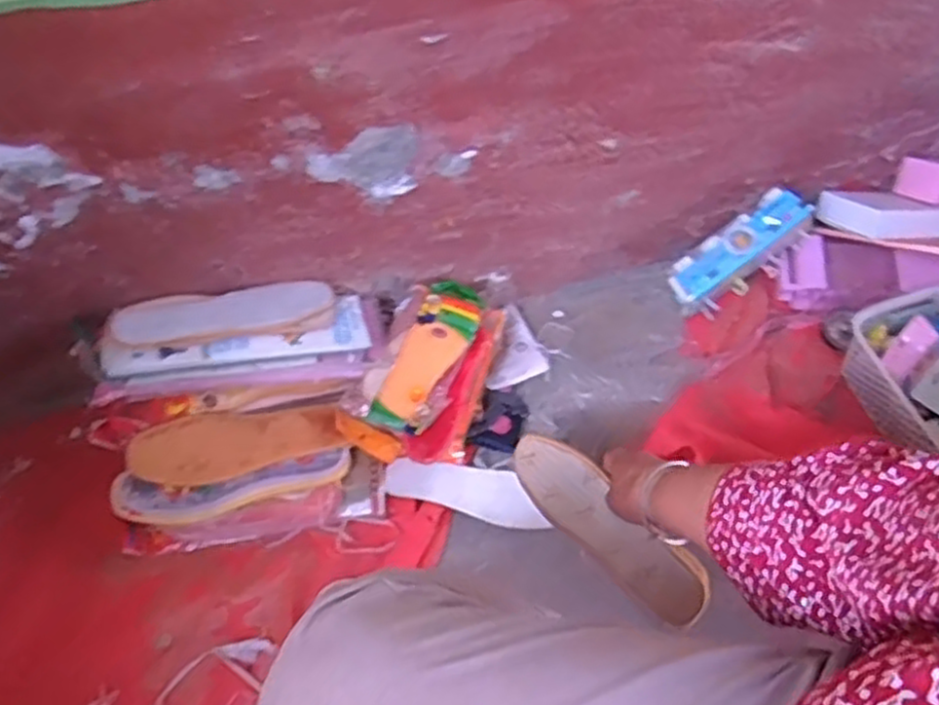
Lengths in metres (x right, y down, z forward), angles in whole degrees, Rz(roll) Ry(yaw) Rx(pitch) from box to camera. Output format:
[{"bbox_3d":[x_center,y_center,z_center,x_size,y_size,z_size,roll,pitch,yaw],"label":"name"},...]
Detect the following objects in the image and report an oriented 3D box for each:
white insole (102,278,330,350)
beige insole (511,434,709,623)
[{"bbox_3d":[-0.273,-0.046,0.842,0.235,0.018,0.075,-9,57,-18],"label":"white insole"},{"bbox_3d":[0.124,0.160,0.700,0.014,0.073,0.225,1,32,-47],"label":"beige insole"}]

